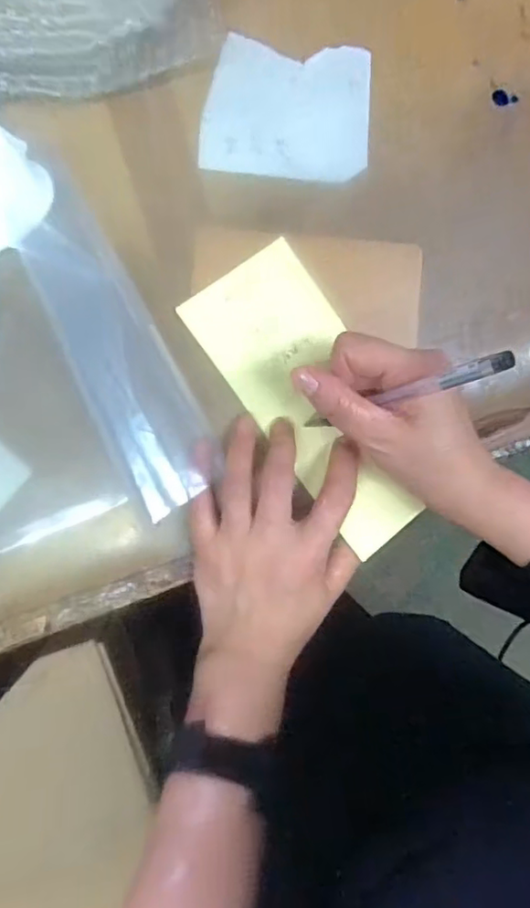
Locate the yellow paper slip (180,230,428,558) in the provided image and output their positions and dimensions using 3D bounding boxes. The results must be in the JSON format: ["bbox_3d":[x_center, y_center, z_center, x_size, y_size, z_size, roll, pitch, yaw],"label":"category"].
[{"bbox_3d":[0.033,-0.033,0.379,0.077,0.010,0.189,-36,93,-5],"label":"yellow paper slip"}]

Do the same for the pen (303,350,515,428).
[{"bbox_3d":[0.067,-0.029,0.324,0.009,0.141,0.009,-24,94,-36],"label":"pen"}]

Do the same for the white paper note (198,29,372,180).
[{"bbox_3d":[0.015,-0.212,0.379,0.103,0.004,0.080,1,90,-8],"label":"white paper note"}]

